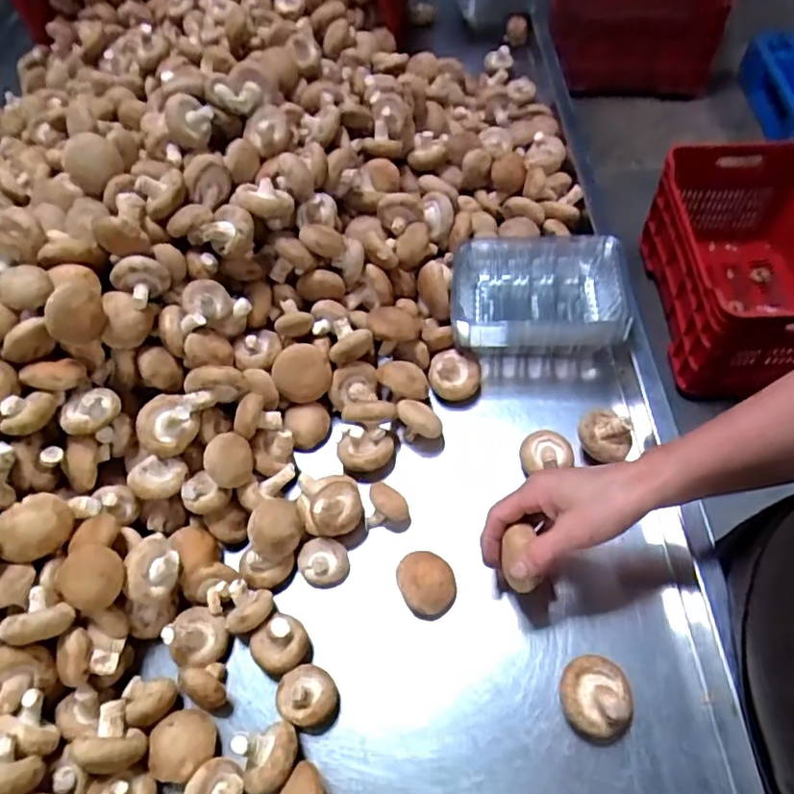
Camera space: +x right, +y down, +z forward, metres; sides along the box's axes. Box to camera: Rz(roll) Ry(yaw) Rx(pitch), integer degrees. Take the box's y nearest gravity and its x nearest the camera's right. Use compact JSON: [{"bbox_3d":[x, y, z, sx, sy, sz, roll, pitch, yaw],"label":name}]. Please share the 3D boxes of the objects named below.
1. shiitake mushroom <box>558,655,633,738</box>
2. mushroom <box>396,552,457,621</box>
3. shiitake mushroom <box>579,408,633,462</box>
[{"bbox_3d":[0.149,0.222,0.438,0.051,0.047,0.055,-2,56,3],"label":"shiitake mushroom"},{"bbox_3d":[0.025,0.159,0.499,0.045,0.027,0.052,-26,58,-12],"label":"mushroom"},{"bbox_3d":[0.197,0.036,0.556,0.050,0.023,0.046,-2,56,3],"label":"shiitake mushroom"}]

